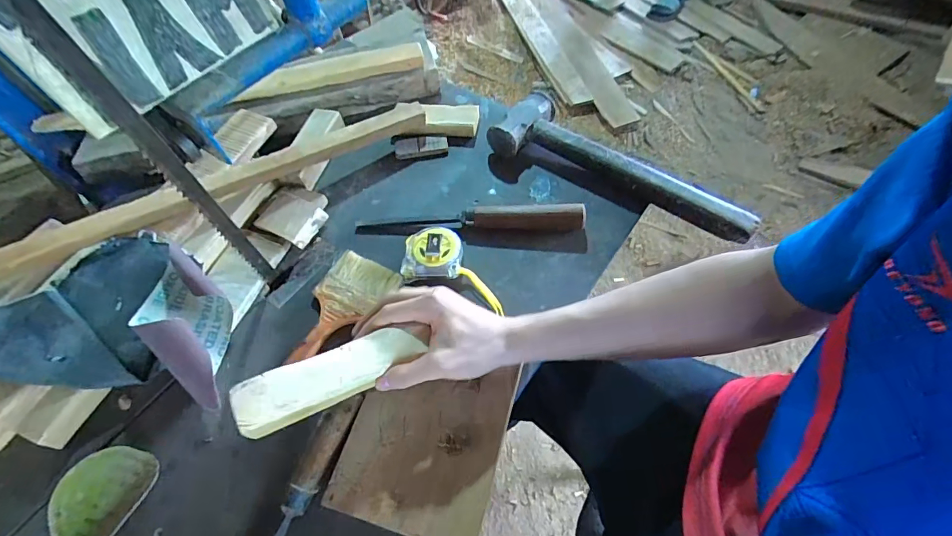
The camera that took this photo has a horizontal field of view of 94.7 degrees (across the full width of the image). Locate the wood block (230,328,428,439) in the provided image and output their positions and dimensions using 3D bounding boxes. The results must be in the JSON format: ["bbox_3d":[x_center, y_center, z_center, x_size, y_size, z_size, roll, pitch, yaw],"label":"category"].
[{"bbox_3d":[-0.125,0.094,0.381,0.153,0.027,0.043,-21,58,-18],"label":"wood block"}]

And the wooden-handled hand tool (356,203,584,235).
[{"bbox_3d":[-0.010,-0.065,0.565,0.290,0.026,0.031,0,58,5],"label":"wooden-handled hand tool"}]

